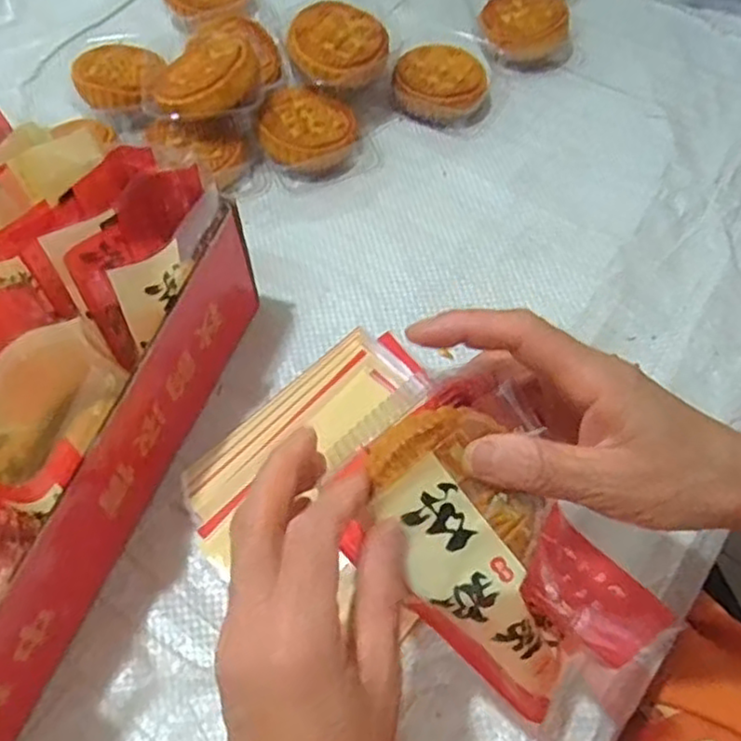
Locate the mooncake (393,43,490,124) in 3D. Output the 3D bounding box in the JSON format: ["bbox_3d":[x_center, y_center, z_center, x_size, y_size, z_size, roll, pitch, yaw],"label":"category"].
[{"bbox_3d":[0.059,-0.231,0.560,0.073,0.031,0.073,0,63,0],"label":"mooncake"}]

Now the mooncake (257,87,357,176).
[{"bbox_3d":[-0.048,-0.182,0.531,0.068,0.037,0.068,0,63,0],"label":"mooncake"}]

